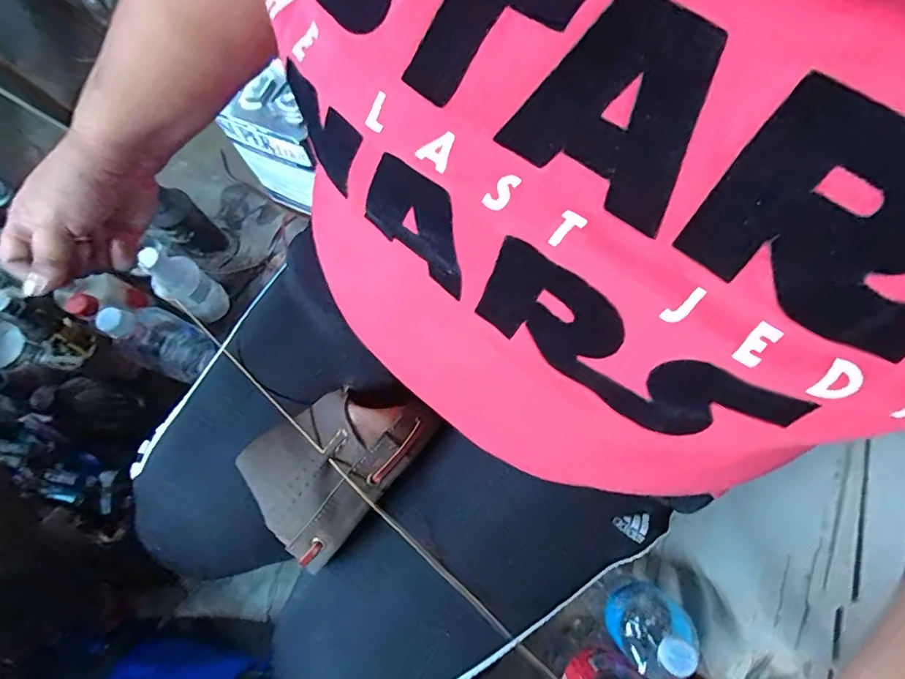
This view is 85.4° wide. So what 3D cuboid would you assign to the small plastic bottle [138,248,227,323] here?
[{"bbox_3d":[-0.398,-0.079,0.733,0.057,0.147,0.067,27,77,8],"label":"small plastic bottle"}]

